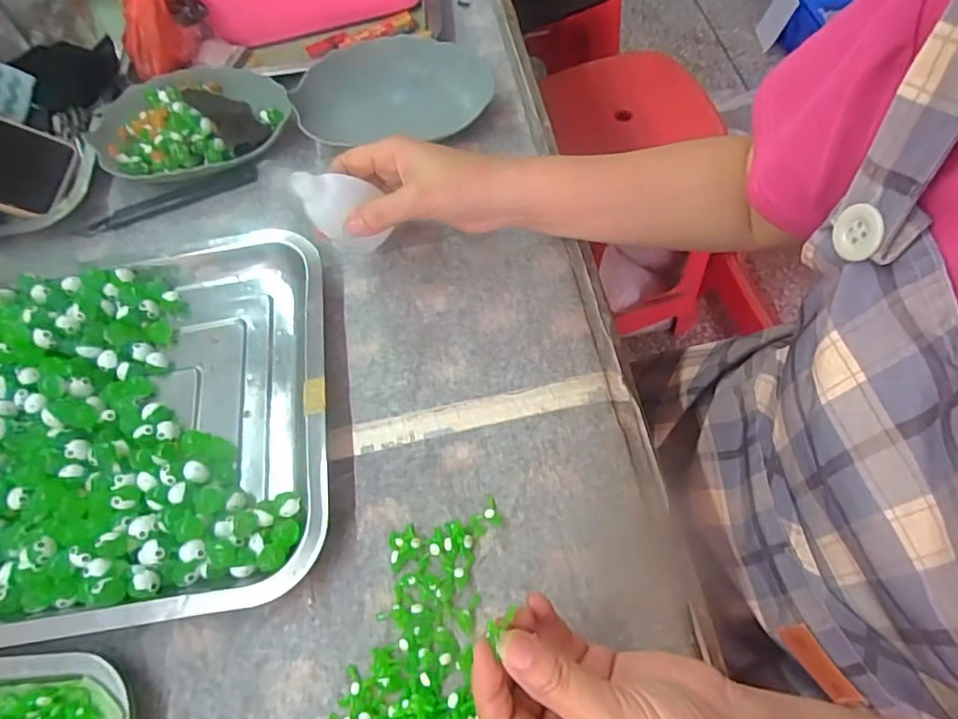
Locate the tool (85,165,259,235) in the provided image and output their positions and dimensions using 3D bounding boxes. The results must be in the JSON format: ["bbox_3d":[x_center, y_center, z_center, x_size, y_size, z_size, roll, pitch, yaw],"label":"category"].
[{"bbox_3d":[-0.257,-0.135,0.472,0.143,0.009,0.016,-21,65,-6],"label":"tool"}]

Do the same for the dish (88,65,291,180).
[{"bbox_3d":[-0.248,-0.202,0.486,0.167,0.034,0.117,-18,65,-5],"label":"dish"}]

